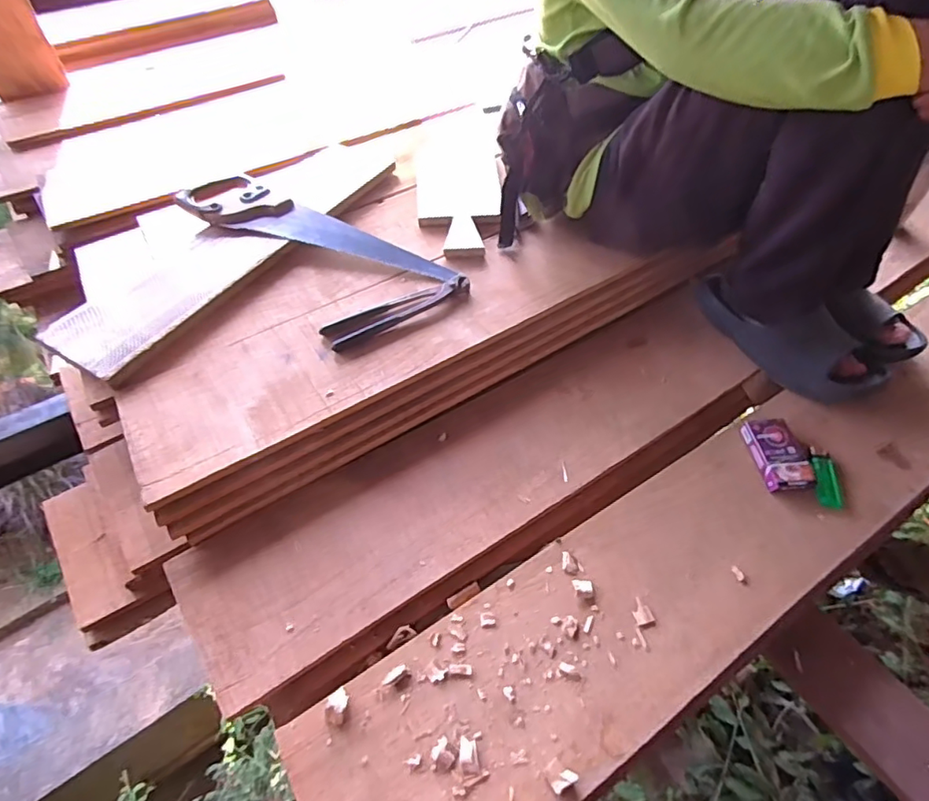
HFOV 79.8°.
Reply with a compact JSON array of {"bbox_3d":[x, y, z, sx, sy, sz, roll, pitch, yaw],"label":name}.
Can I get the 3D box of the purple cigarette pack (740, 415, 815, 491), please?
[{"bbox_3d":[0.388,0.065,0.684,0.062,0.026,0.095,-3,52,-2],"label":"purple cigarette pack"}]

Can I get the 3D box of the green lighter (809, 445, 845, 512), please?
[{"bbox_3d":[0.437,0.093,0.675,0.031,0.016,0.085,7,53,6],"label":"green lighter"}]

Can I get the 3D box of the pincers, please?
[{"bbox_3d":[-0.091,-0.130,0.776,0.217,0.017,0.055,-25,56,-18],"label":"pincers"}]

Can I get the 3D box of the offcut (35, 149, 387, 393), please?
[{"bbox_3d":[-0.330,-0.250,0.842,0.148,0.029,0.588,27,57,20],"label":"offcut"}]

